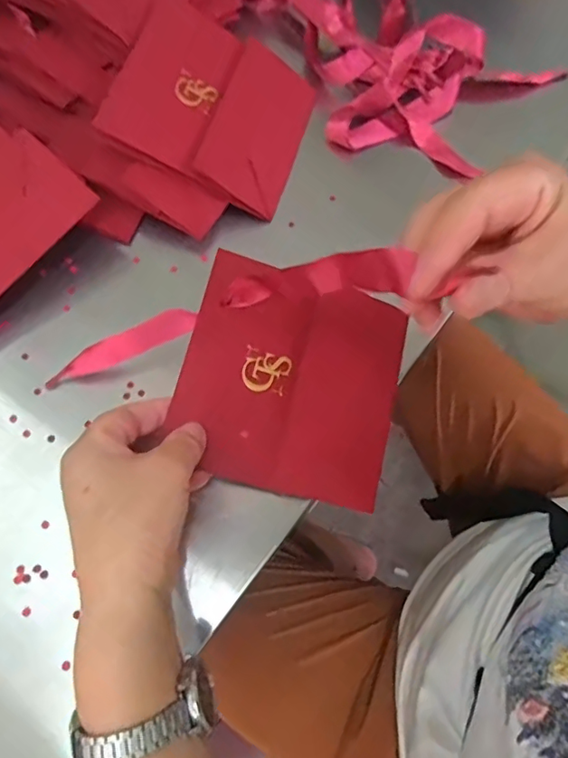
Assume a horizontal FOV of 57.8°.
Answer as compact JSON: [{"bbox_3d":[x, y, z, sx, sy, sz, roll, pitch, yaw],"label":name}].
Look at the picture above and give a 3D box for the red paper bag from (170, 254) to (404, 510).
[{"bbox_3d":[0.006,0.002,0.328,0.137,0.010,0.136,16,83,-8],"label":"red paper bag"}]

